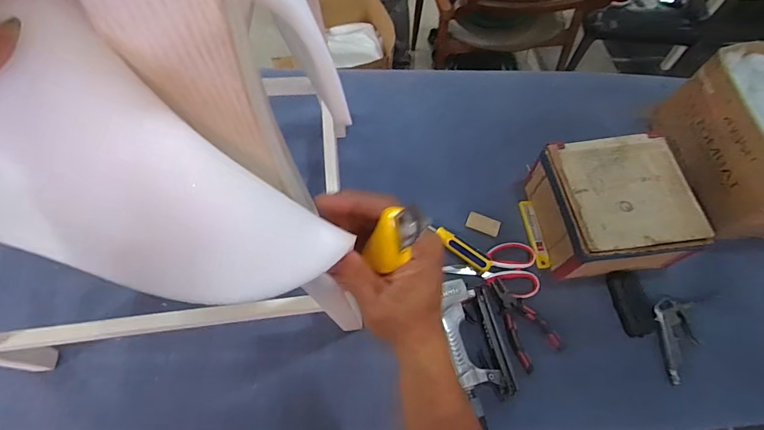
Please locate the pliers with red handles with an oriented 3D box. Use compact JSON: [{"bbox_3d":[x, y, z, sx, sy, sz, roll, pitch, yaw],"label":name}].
[{"bbox_3d":[0.231,0.180,0.701,0.077,0.021,0.148,-29,68,-16],"label":"pliers with red handles"}]

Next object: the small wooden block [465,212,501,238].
[{"bbox_3d":[0.195,0.017,0.792,0.062,0.006,0.033,20,64,7],"label":"small wooden block"}]

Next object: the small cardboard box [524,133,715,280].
[{"bbox_3d":[0.410,-0.013,0.742,0.220,0.125,0.222,-6,64,-6],"label":"small cardboard box"}]

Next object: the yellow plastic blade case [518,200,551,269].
[{"bbox_3d":[0.287,0.031,0.773,0.018,0.015,0.131,-7,64,-6],"label":"yellow plastic blade case"}]

